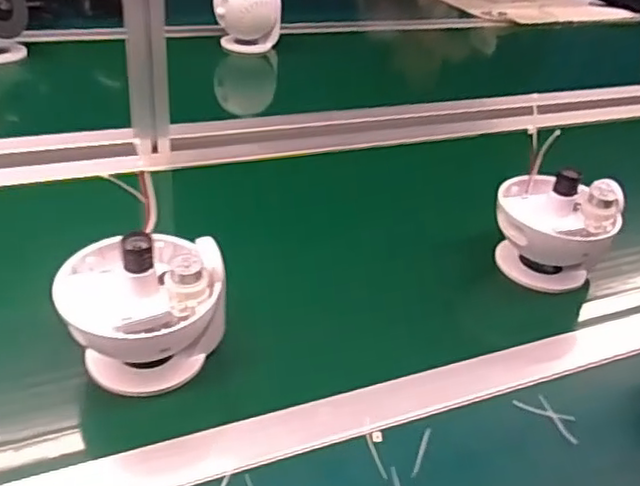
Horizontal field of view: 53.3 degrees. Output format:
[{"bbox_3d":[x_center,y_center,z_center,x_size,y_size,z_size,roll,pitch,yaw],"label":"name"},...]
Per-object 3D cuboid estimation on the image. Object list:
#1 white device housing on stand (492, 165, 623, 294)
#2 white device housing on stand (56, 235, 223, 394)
[{"bbox_3d":[0.234,-0.018,0.642,0.111,0.110,0.087,20,36,18],"label":"white device housing on stand"},{"bbox_3d":[-0.135,0.053,0.493,0.117,0.122,0.101,-7,37,-21],"label":"white device housing on stand"}]

